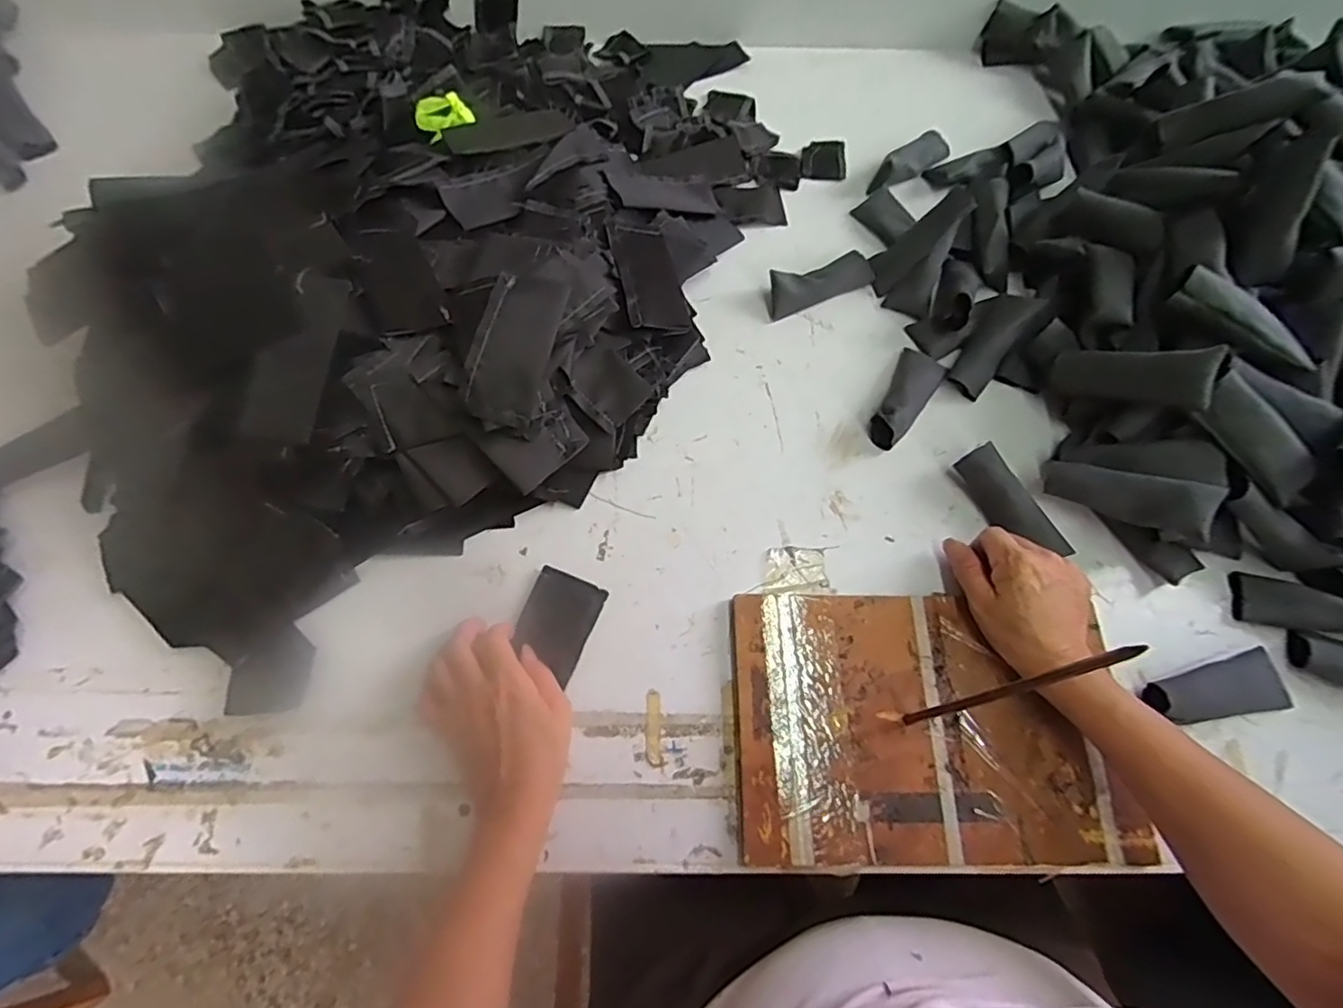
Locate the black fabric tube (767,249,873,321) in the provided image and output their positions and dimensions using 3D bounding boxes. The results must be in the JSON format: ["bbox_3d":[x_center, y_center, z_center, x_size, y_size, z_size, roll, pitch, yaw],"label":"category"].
[{"bbox_3d":[0.140,-0.209,0.580,0.104,0.032,0.041,-23,69,-11],"label":"black fabric tube"}]

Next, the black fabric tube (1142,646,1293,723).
[{"bbox_3d":[0.394,0.133,0.438,0.111,0.018,0.040,-9,67,-6],"label":"black fabric tube"}]

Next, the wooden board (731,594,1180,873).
[{"bbox_3d":[0.175,0.153,0.429,0.254,0.008,0.177,0,66,-2],"label":"wooden board"}]

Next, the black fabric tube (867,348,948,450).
[{"bbox_3d":[0.204,-0.095,0.528,0.039,0.030,0.103,30,69,11],"label":"black fabric tube"}]

